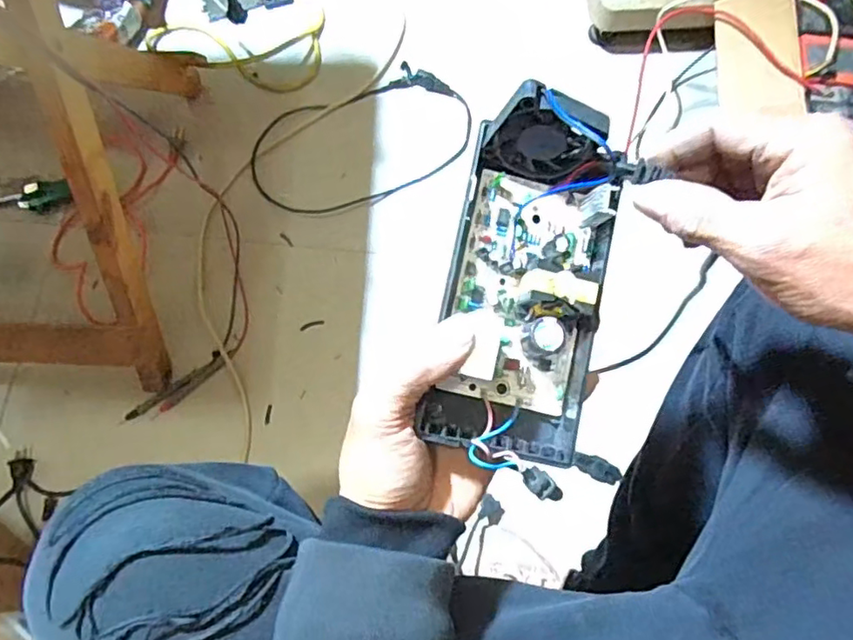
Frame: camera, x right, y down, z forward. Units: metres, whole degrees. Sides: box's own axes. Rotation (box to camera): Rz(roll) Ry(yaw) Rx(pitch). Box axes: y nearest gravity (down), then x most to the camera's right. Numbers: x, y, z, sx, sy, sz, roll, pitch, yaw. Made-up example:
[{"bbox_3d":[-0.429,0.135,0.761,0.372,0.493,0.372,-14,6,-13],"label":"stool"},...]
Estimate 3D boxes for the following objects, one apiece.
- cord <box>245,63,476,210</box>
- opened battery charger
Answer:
[{"bbox_3d":[-0.105,-0.287,0.951,0.353,0.030,0.212,-21,73,-7],"label":"cord"},{"bbox_3d":[0.052,-0.019,0.306,0.081,0.048,0.188,8,89,2],"label":"opened battery charger"}]

